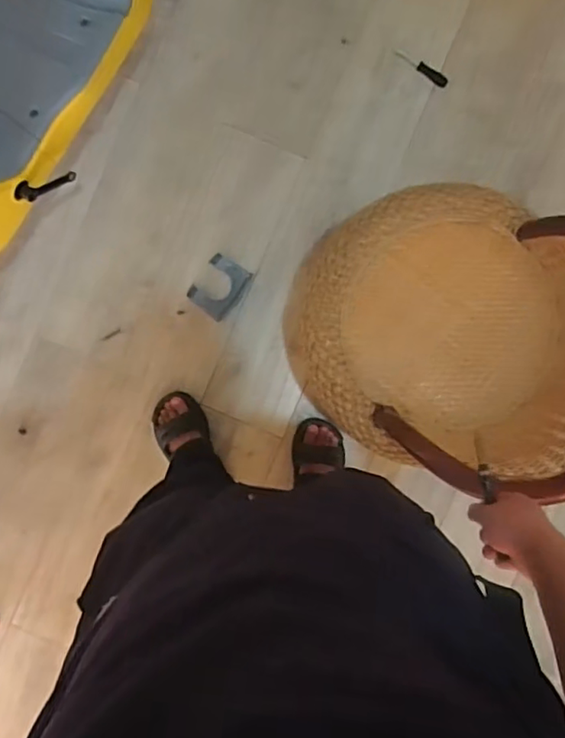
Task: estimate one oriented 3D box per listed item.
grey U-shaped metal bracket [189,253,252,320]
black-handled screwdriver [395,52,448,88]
[{"bbox_3d":[-0.140,-0.183,1.352,0.100,0.006,0.130,36,90,-2],"label":"grey U-shaped metal bracket"},{"bbox_3d":[0.307,-0.662,1.331,0.129,0.022,0.025,35,90,-2],"label":"black-handled screwdriver"}]

